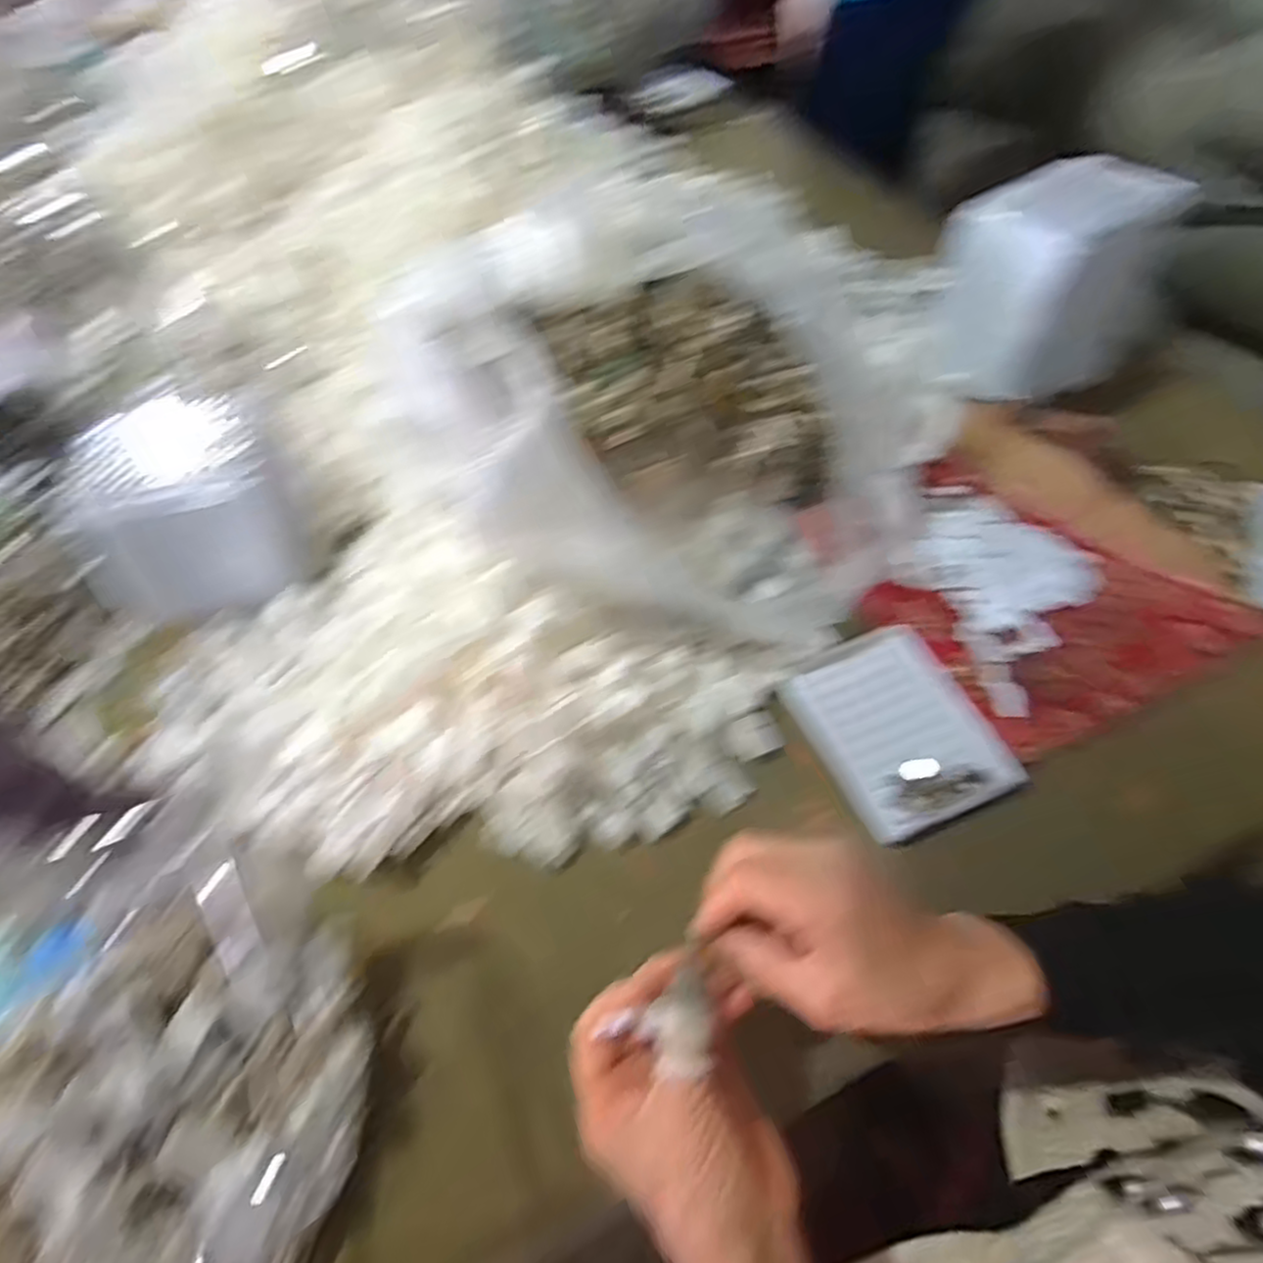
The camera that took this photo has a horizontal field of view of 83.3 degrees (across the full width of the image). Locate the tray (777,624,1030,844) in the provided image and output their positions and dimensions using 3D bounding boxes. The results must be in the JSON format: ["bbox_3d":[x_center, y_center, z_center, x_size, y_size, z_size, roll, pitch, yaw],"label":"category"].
[{"bbox_3d":[0.177,0.063,0.476,0.105,0.018,0.134,-21,57,-11],"label":"tray"}]

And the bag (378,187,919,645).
[{"bbox_3d":[0.034,-0.153,0.499,0.323,0.202,0.255,18,59,15],"label":"bag"}]

